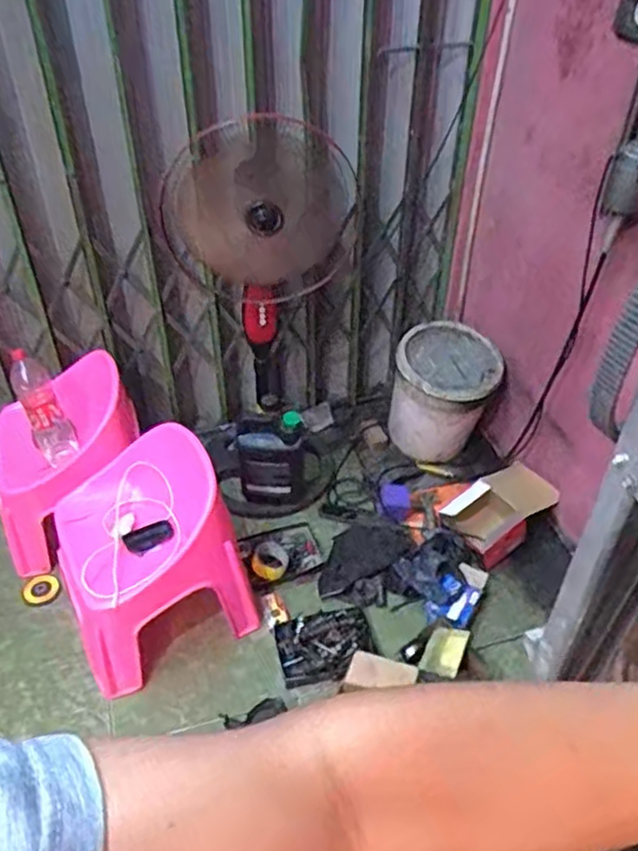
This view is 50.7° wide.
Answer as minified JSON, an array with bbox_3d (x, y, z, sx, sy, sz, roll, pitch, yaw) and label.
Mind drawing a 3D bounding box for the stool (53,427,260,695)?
[{"bbox_3d":[-0.392,0.301,1.570,0.389,0.375,0.454,-23,46,-25],"label":"stool"}]

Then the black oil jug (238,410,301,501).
[{"bbox_3d":[-0.130,0.086,1.829,0.178,0.297,0.104,-5,41,-7],"label":"black oil jug"}]

